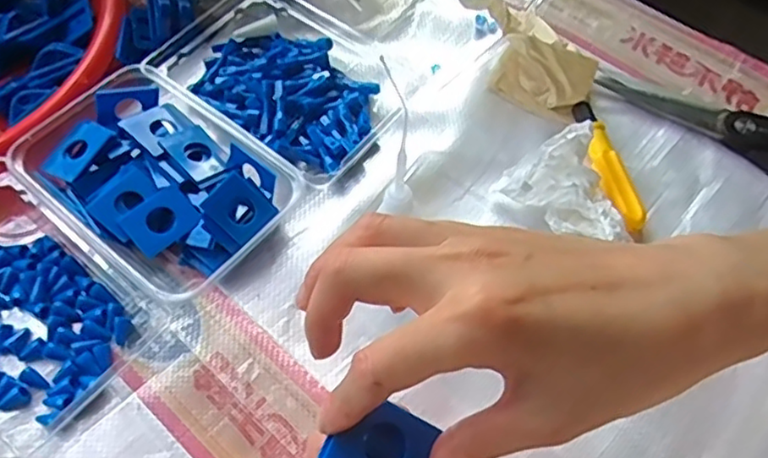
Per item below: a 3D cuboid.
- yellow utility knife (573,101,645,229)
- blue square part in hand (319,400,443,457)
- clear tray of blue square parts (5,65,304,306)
[{"bbox_3d":[0.147,-0.044,0.426,0.018,0.017,0.101,-9,59,-5],"label":"yellow utility knife"},{"bbox_3d":[0.000,0.085,0.253,0.040,0.004,0.032,29,64,-5],"label":"blue square part in hand"},{"bbox_3d":[-0.142,-0.029,0.407,0.156,0.036,0.107,33,65,19],"label":"clear tray of blue square parts"}]

